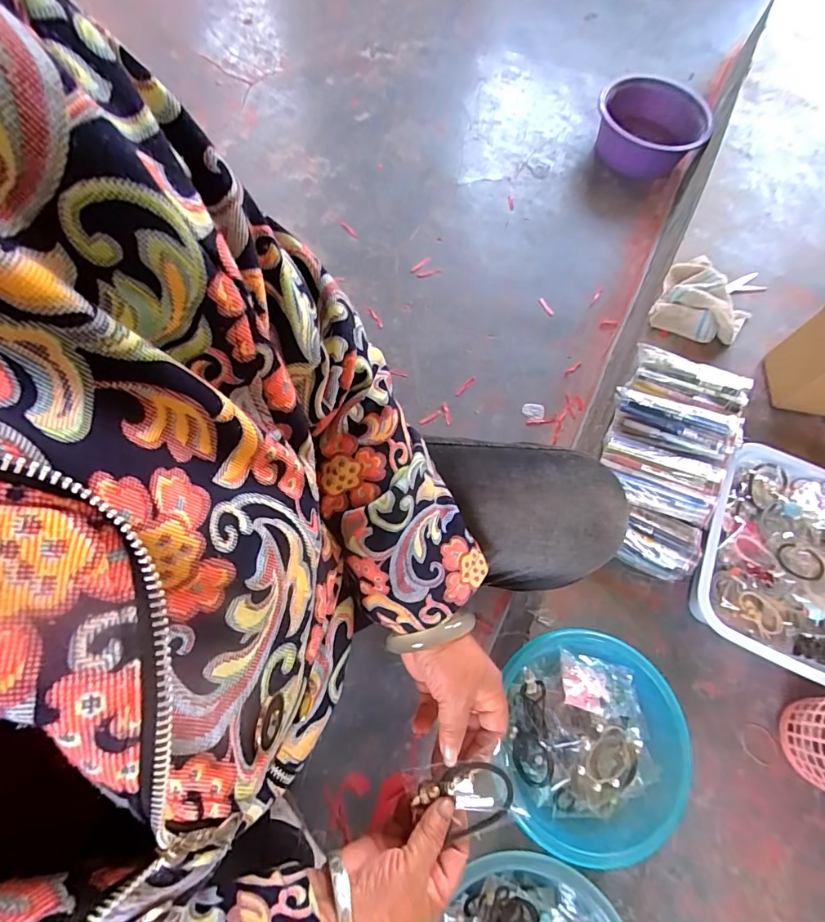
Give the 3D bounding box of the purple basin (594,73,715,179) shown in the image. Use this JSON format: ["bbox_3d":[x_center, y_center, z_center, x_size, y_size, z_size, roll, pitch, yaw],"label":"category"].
[{"bbox_3d":[0.599,-0.848,1.176,0.272,0.108,0.229,23,73,6],"label":"purple basin"}]

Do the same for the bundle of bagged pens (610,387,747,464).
[{"bbox_3d":[0.373,-0.054,0.661,0.172,0.042,0.077,25,71,32],"label":"bundle of bagged pens"}]

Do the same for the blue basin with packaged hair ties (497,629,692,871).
[{"bbox_3d":[0.204,0.324,0.548,0.215,0.077,0.224,6,72,0],"label":"blue basin with packaged hair ties"}]

